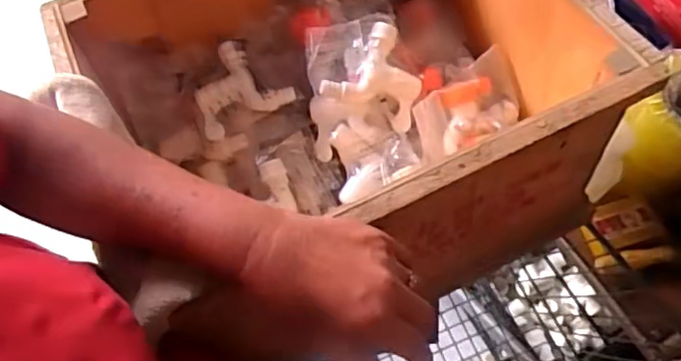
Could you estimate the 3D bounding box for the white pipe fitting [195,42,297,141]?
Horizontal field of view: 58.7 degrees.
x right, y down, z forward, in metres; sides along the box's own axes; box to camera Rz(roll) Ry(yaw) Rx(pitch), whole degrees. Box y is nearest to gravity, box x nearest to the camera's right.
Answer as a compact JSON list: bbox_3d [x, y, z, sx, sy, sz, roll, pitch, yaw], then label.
[{"bbox_3d":[-0.112,-0.101,0.643,0.097,0.022,0.086,-27,69,-10],"label":"white pipe fitting"}]

